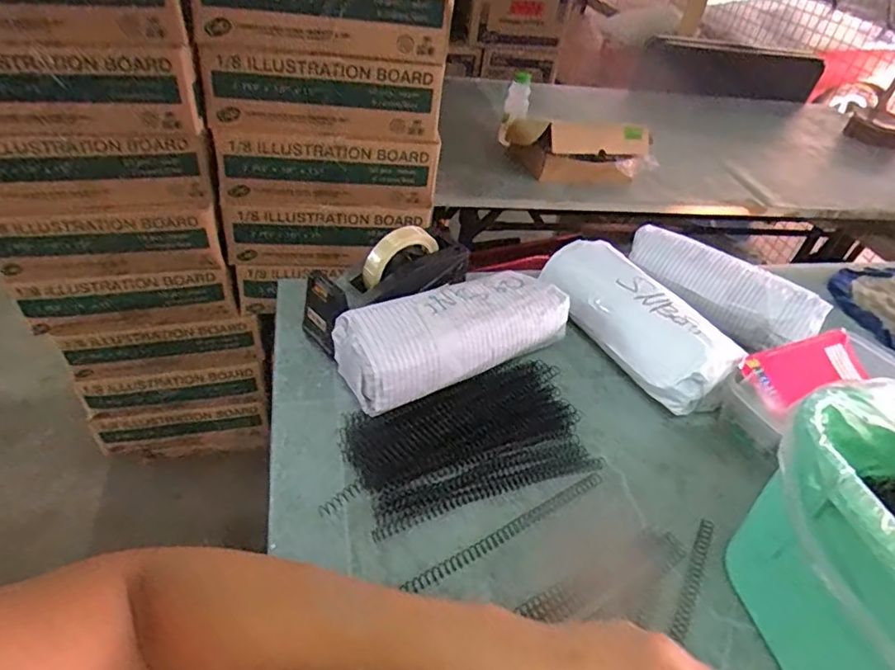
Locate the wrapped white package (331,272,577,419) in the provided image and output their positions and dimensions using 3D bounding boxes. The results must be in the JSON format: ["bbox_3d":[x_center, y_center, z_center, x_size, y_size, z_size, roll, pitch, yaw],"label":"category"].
[{"bbox_3d":[0.008,-0.001,0.647,0.259,0.074,0.108,-18,46,-27],"label":"wrapped white package"}]

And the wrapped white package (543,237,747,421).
[{"bbox_3d":[0.224,-0.028,0.702,0.094,0.067,0.284,-14,44,-23],"label":"wrapped white package"}]

